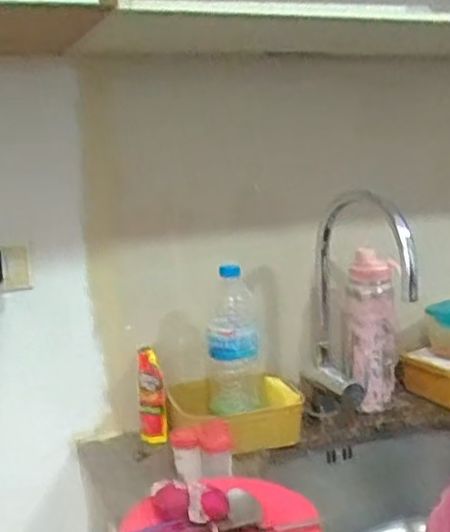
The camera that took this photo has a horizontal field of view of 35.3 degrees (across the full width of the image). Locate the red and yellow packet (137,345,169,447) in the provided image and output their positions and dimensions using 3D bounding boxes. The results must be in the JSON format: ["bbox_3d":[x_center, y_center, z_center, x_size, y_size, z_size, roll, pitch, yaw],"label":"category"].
[{"bbox_3d":[-0.113,0.206,1.103,0.042,0.153,0.029,-3,10,-5],"label":"red and yellow packet"}]

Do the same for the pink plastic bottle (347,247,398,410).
[{"bbox_3d":[0.242,0.110,1.167,0.082,0.247,0.077,0,10,10],"label":"pink plastic bottle"}]

